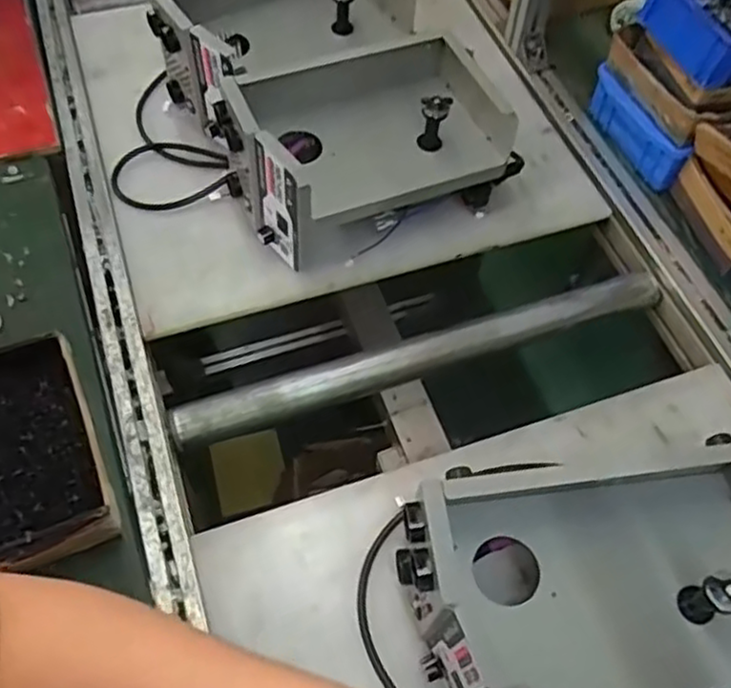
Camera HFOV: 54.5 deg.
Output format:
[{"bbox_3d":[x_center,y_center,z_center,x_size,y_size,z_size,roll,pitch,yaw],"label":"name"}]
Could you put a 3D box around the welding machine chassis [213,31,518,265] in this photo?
[{"bbox_3d":[0.003,-0.218,0.816,0.299,0.148,0.163,-19,61,-13],"label":"welding machine chassis"}]

